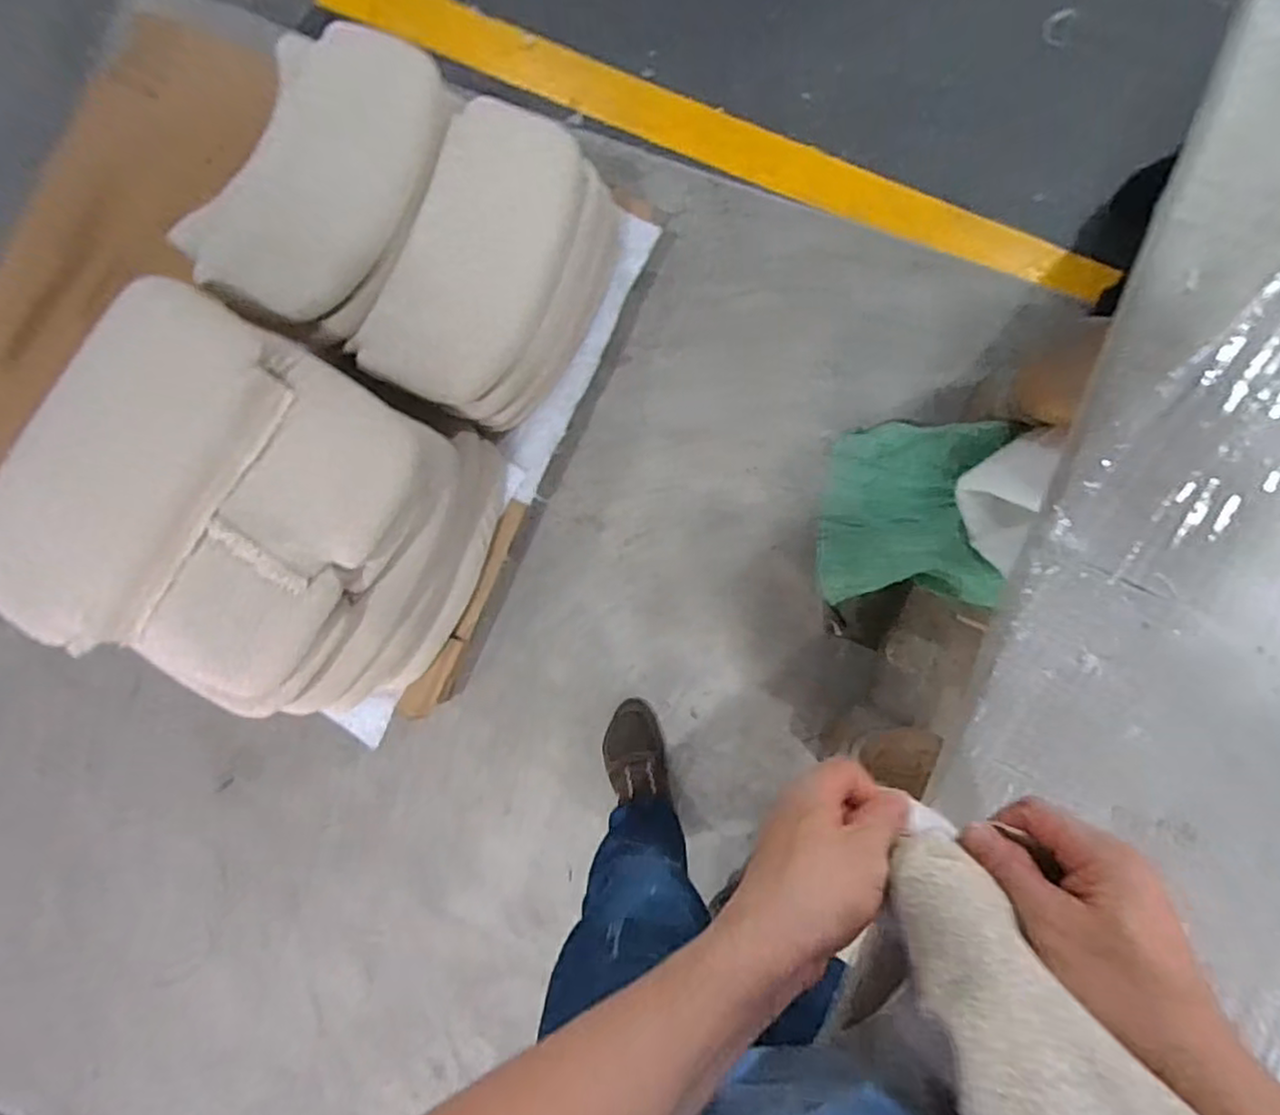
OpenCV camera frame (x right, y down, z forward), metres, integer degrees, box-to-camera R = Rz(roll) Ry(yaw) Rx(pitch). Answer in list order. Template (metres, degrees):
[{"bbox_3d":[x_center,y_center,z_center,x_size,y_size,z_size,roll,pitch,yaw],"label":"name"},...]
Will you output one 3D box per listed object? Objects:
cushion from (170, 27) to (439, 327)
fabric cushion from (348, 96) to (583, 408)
[{"bbox_3d":[-0.474,-0.570,1.007,0.260,0.116,0.449,29,87,-18],"label":"cushion"},{"bbox_3d":[-0.241,-0.455,1.007,0.221,0.075,0.454,21,86,5],"label":"fabric cushion"}]

